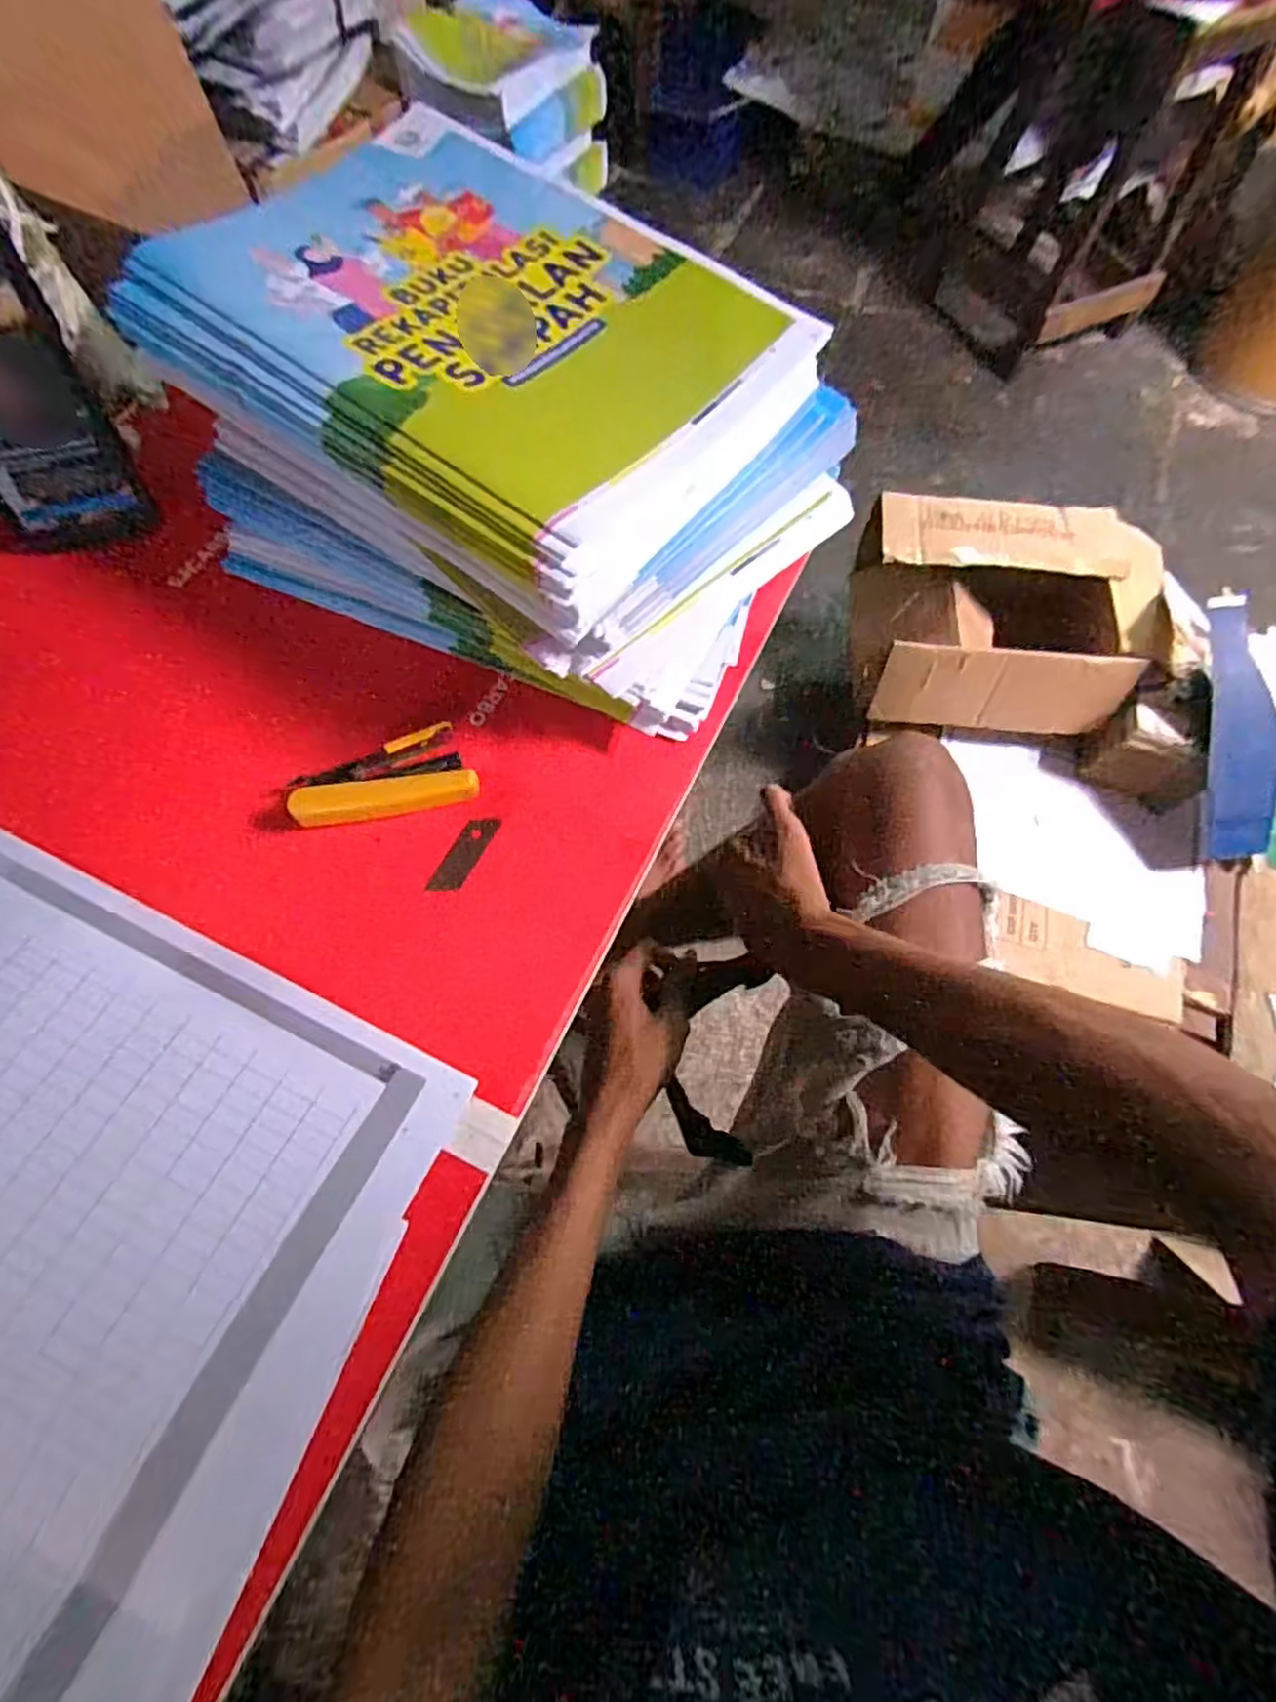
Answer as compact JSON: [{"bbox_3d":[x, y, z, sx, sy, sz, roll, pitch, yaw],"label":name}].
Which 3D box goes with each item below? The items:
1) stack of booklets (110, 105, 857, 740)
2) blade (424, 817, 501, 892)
[{"bbox_3d":[-0.076,-0.249,0.434,0.353,0.127,0.264,32,68,12],"label":"stack of booklets"},{"bbox_3d":[-0.098,0.002,0.408,0.016,0.004,0.052,32,75,-10],"label":"blade"}]

